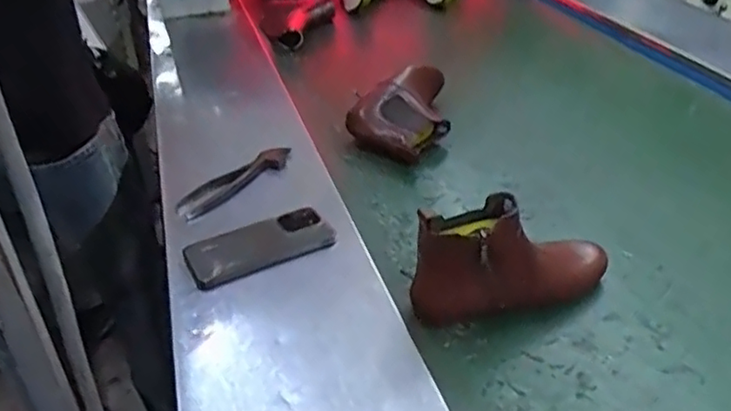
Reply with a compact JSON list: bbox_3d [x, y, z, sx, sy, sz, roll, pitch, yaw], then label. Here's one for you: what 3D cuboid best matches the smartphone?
[{"bbox_3d":[-0.126,0.046,0.765,0.173,0.017,0.075,-19,39,-24],"label":"smartphone"}]

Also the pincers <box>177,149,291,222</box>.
[{"bbox_3d":[-0.185,-0.034,0.888,0.051,0.025,0.184,29,44,35],"label":"pincers"}]

